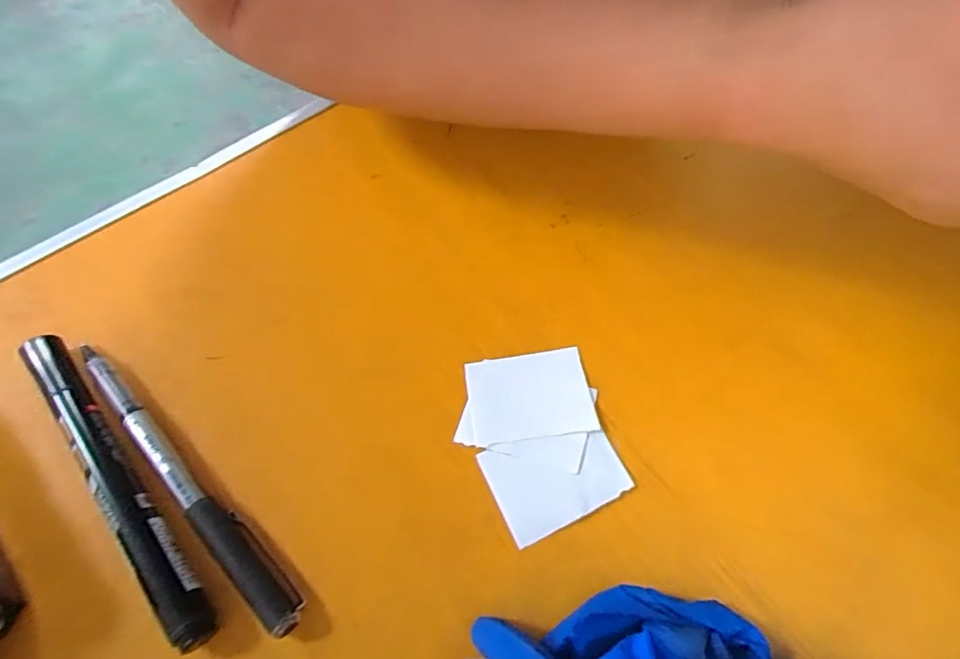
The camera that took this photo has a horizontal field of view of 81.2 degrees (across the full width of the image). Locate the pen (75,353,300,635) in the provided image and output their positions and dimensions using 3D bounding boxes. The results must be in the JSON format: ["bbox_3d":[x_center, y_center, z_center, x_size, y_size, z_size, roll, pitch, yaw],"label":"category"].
[{"bbox_3d":[-0.115,0.057,0.218,0.014,0.014,0.144,-41,70,-16],"label":"pen"}]

